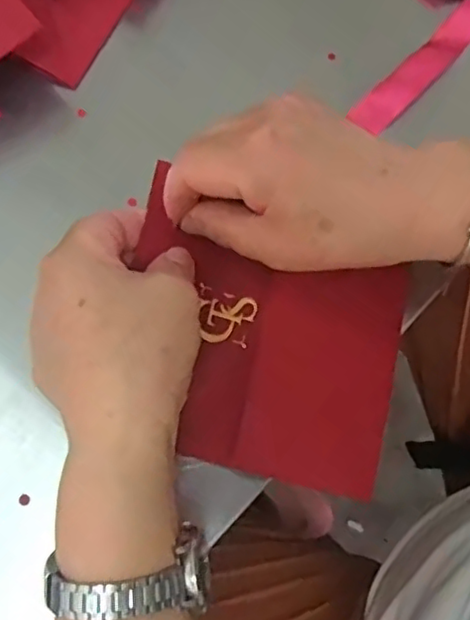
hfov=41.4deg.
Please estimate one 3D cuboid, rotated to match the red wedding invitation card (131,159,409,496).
[{"bbox_3d":[0.014,0.016,0.300,0.132,0.033,0.115,12,73,2],"label":"red wedding invitation card"}]

